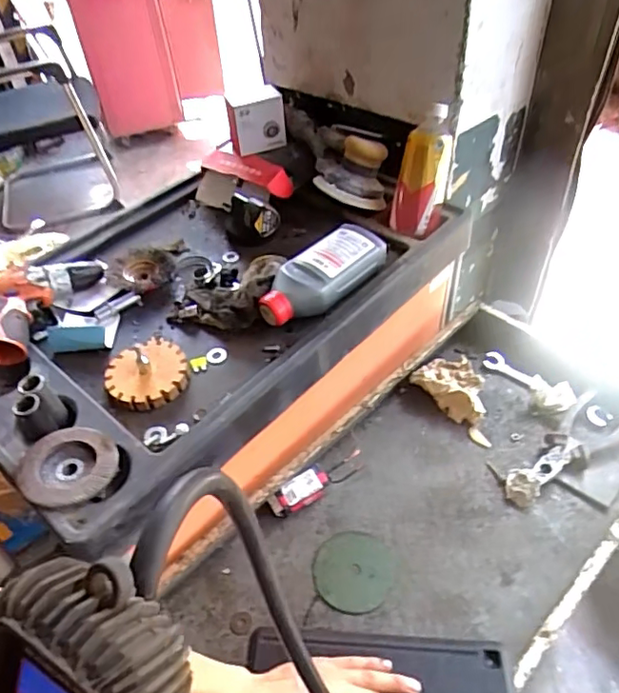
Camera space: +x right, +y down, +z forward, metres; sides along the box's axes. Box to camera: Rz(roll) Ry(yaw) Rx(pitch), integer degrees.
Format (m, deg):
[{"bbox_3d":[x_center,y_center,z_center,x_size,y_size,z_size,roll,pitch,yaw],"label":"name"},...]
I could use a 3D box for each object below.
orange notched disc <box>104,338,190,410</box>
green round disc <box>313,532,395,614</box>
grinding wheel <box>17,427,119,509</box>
[{"bbox_3d":[-0.178,0.027,0.635,0.084,0.027,0.083,-2,46,2],"label":"orange notched disc"},{"bbox_3d":[0.052,0.264,0.679,0.089,0.004,0.091,-2,46,2],"label":"green round disc"},{"bbox_3d":[-0.232,0.116,0.557,0.085,0.023,0.077,-10,47,-5],"label":"grinding wheel"}]

